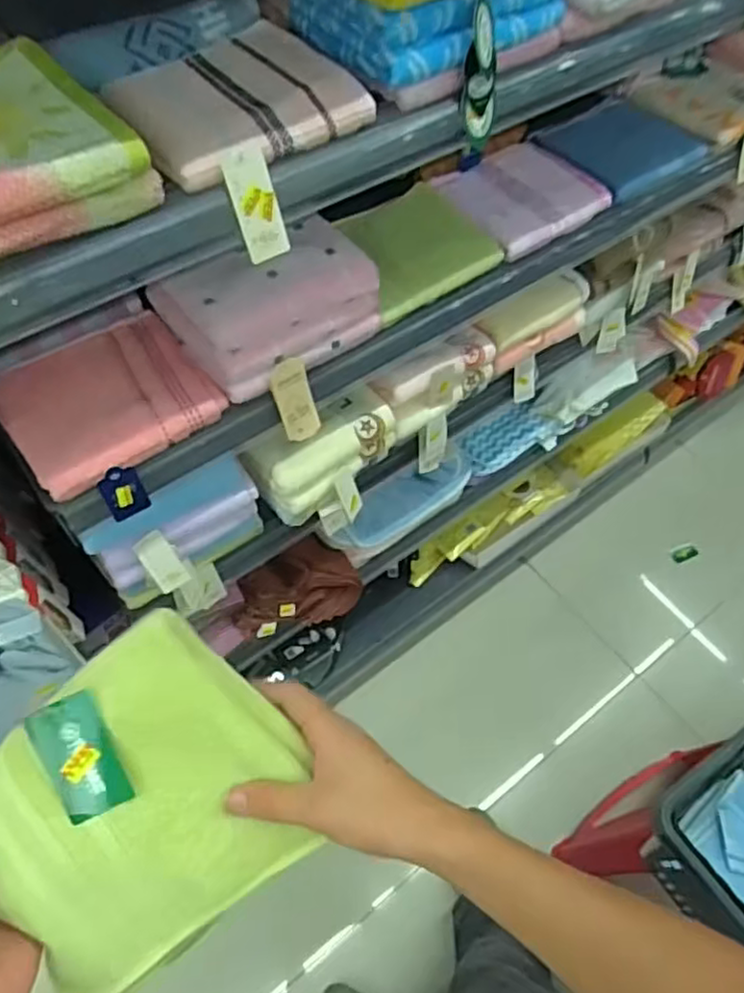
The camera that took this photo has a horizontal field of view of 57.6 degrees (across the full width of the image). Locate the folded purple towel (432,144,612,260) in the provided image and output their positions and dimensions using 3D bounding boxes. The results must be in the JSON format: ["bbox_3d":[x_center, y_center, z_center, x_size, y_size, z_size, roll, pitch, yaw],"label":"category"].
[{"bbox_3d":[0.188,-0.394,0.877,0.196,0.033,0.166,-33,63,-21],"label":"folded purple towel"}]

